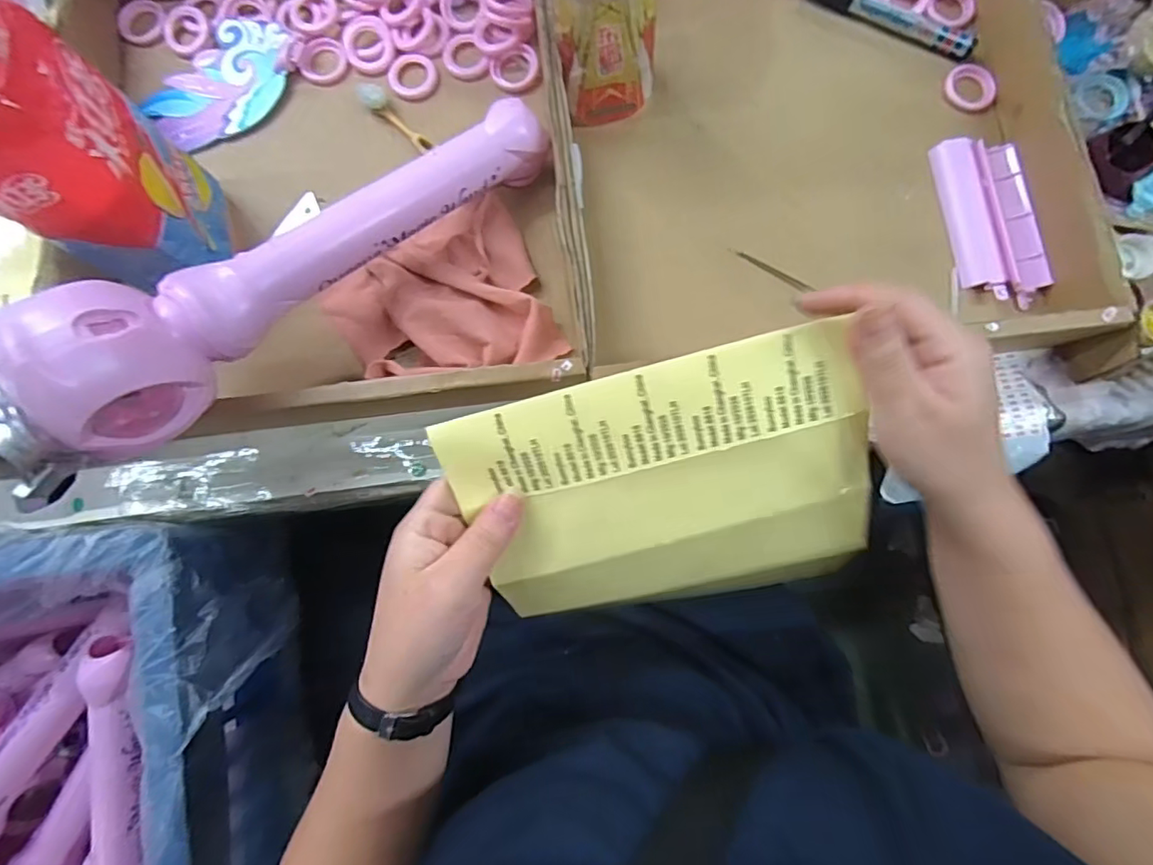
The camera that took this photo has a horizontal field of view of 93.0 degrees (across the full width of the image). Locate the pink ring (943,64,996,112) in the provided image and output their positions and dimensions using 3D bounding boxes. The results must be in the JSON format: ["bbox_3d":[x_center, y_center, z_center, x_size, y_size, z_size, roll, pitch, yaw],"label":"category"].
[{"bbox_3d":[0.301,-0.264,0.419,0.036,0.004,0.040,-16,82,-1],"label":"pink ring"}]

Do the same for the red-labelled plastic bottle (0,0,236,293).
[{"bbox_3d":[-0.293,-0.161,0.304,0.099,0.213,0.091,37,84,5],"label":"red-labelled plastic bottle"}]

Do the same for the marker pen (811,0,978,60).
[{"bbox_3d":[0.241,-0.320,0.421,0.132,0.011,0.022,27,83,4],"label":"marker pen"}]

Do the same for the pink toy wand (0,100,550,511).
[{"bbox_3d":[-0.156,-0.106,0.318,0.062,0.070,0.351,44,66,6],"label":"pink toy wand"}]

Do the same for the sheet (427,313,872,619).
[{"bbox_3d":[0.048,0.035,0.291,0.204,0.017,0.151,-15,118,5],"label":"sheet"}]

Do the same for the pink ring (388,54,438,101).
[{"bbox_3d":[-0.126,-0.276,0.423,0.037,0.004,0.038,0,82,1],"label":"pink ring"}]

